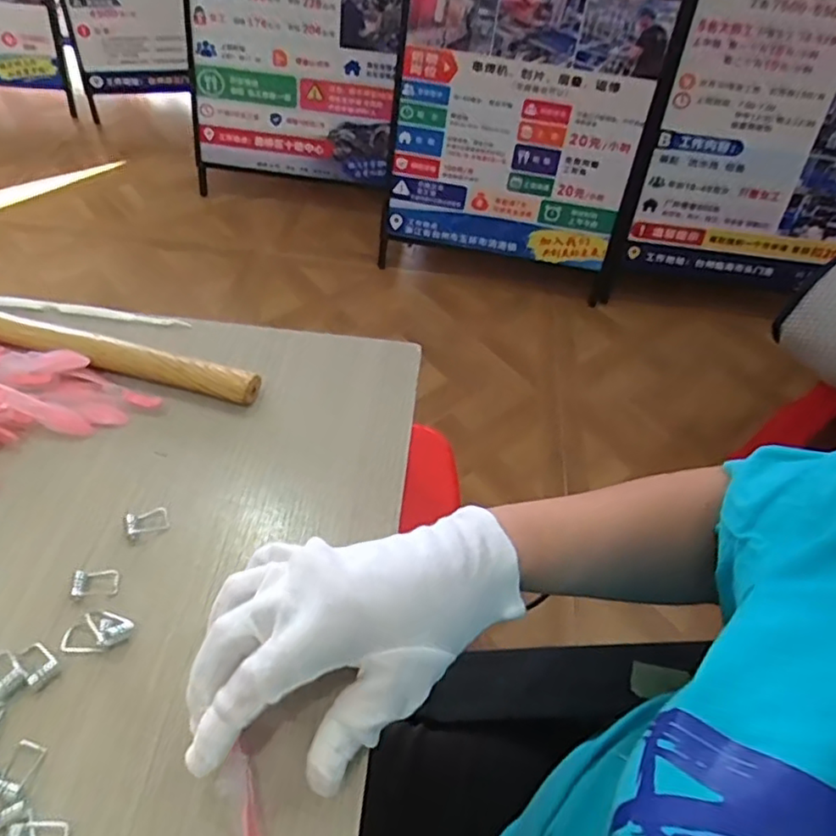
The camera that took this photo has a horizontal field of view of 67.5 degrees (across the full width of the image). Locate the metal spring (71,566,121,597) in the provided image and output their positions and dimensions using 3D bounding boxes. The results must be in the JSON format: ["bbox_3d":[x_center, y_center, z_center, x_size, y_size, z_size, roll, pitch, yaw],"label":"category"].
[{"bbox_3d":[-0.166,0.083,0.321,0.022,0.006,0.016,-4,51,-10],"label":"metal spring"}]

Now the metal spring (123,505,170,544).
[{"bbox_3d":[-0.149,0.057,0.343,0.023,0.006,0.016,-23,56,-23],"label":"metal spring"}]

